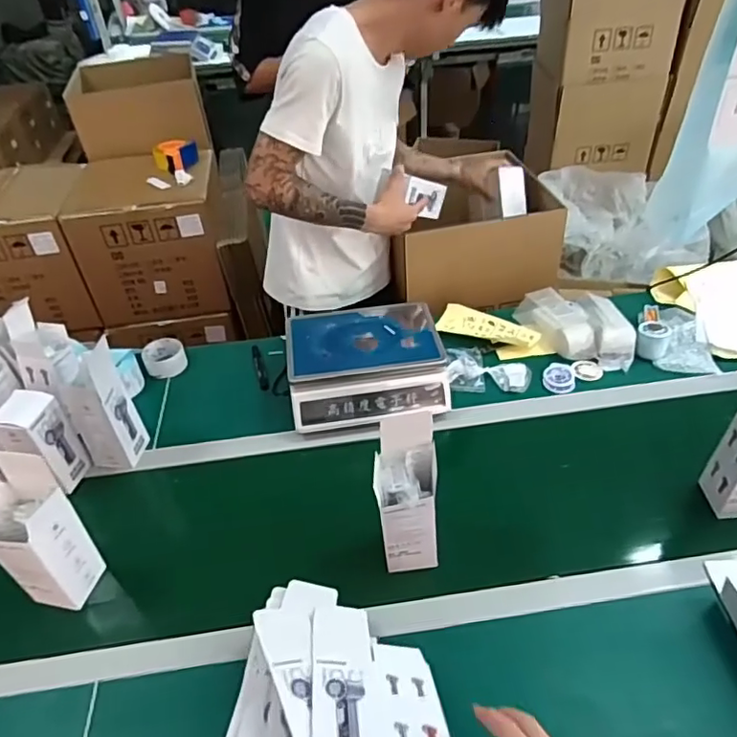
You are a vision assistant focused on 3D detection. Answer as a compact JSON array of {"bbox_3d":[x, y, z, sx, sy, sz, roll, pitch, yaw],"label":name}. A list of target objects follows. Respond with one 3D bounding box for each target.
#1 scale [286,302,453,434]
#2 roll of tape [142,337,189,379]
[{"bbox_3d":[-0.006,-0.005,1.058,0.278,0.114,0.216,-7,41,-4],"label":"scale"},{"bbox_3d":[-0.424,-0.023,1.184,0.082,0.049,0.082,-2,41,2],"label":"roll of tape"}]

